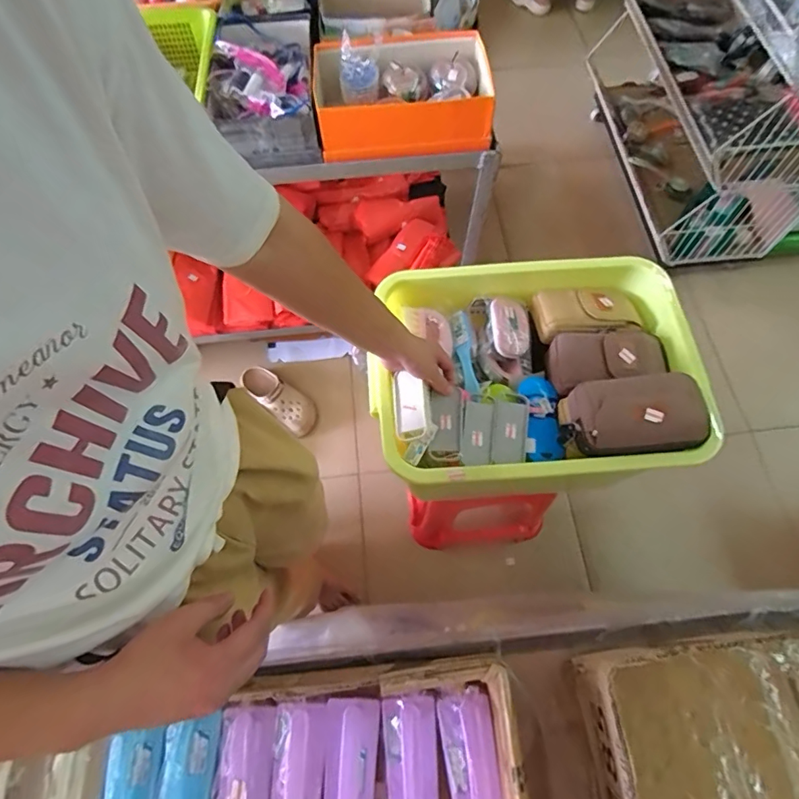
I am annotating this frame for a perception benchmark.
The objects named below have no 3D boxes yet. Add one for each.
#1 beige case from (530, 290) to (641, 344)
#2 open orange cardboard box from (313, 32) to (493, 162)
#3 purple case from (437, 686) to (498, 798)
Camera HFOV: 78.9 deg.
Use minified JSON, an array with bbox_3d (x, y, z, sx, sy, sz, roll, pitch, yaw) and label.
[{"bbox_3d":[0.321,-0.159,0.847,0.170,0.033,0.102,-6,66,-2],"label":"beige case"},{"bbox_3d":[0.005,-0.608,0.955,0.323,0.105,0.244,-2,66,0],"label":"open orange cardboard box"},{"bbox_3d":[0.076,0.396,0.511,0.048,0.035,0.152,-8,66,-3],"label":"purple case"}]

